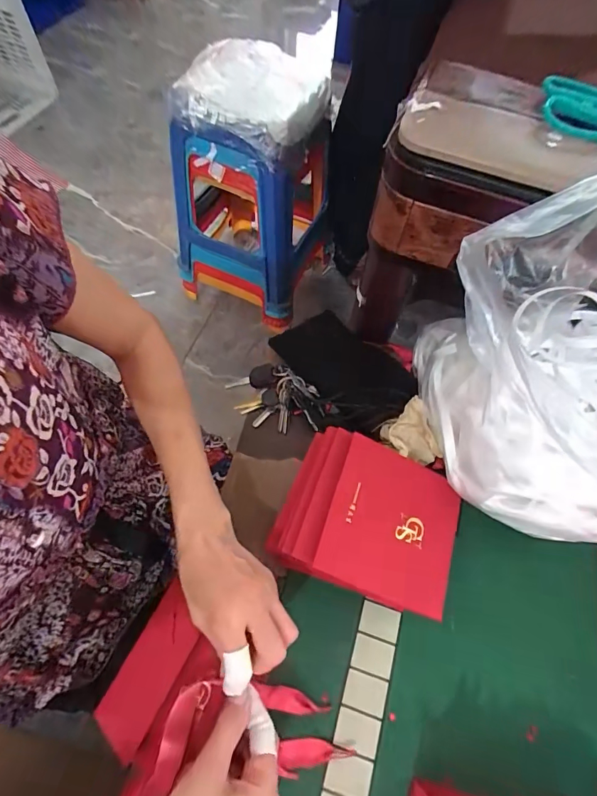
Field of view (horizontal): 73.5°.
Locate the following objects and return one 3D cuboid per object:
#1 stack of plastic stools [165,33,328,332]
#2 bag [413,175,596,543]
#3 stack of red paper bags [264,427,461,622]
[{"bbox_3d":[-0.129,-0.508,1.027,0.350,0.511,0.286,22,64,8],"label":"stack of plastic stools"},{"bbox_3d":[0.243,-0.050,0.372,0.231,0.219,0.293,27,65,10],"label":"bag"},{"bbox_3d":[0.073,0.125,0.410,0.174,0.058,0.139,24,64,9],"label":"stack of red paper bags"}]

